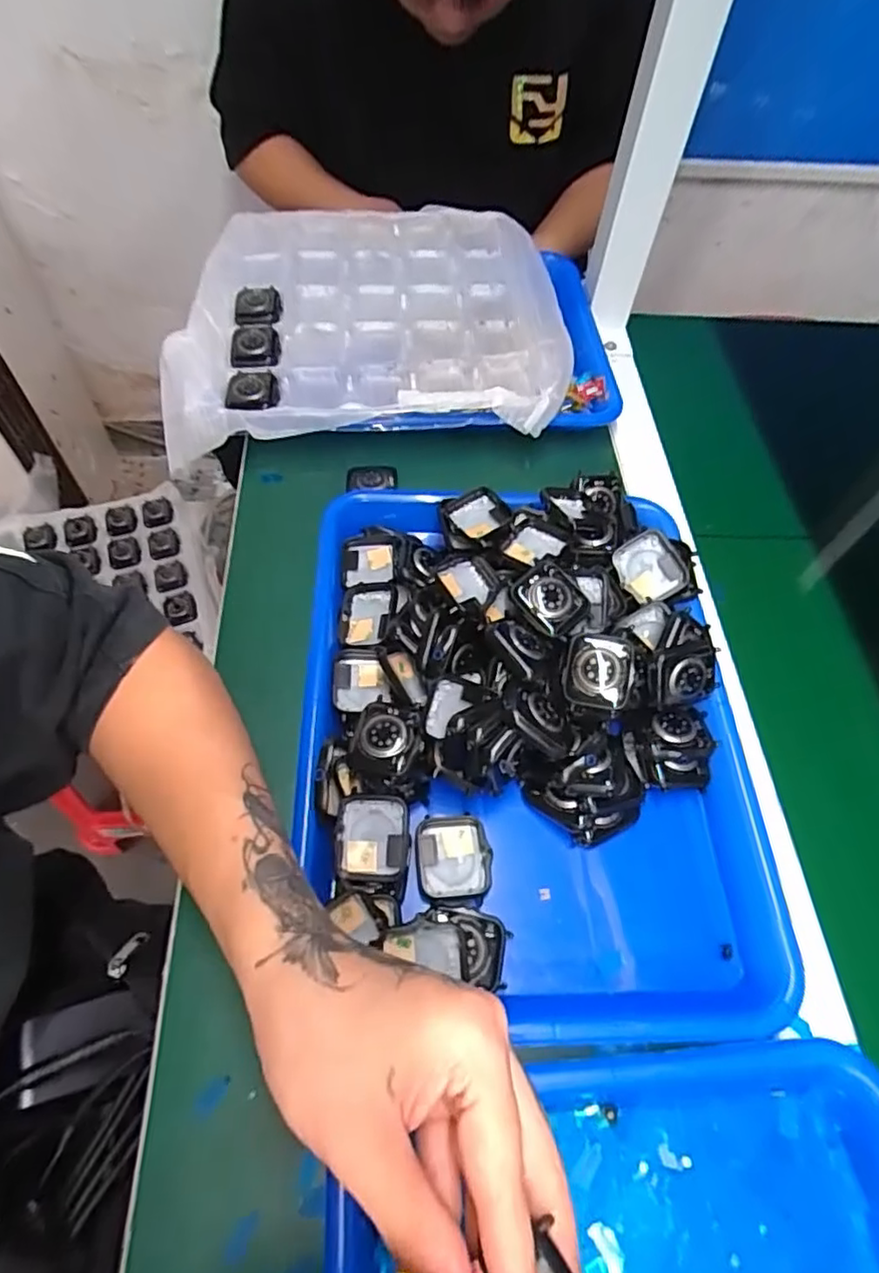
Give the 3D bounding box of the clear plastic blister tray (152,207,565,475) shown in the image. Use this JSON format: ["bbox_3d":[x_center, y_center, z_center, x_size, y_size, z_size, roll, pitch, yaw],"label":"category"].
[{"bbox_3d":[-0.058,-0.280,0.554,0.312,0.027,0.313,1,63,0],"label":"clear plastic blister tray"}]

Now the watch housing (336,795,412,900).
[{"bbox_3d":[-0.035,0.109,0.332,0.037,0.017,0.046,0,60,-2],"label":"watch housing"}]

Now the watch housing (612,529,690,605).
[{"bbox_3d":[0.133,-0.043,0.402,0.039,0.014,0.041,-33,93,4],"label":"watch housing"}]

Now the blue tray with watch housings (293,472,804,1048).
[{"bbox_3d":[0.048,0.042,0.363,0.245,0.055,0.323,-2,60,-3],"label":"blue tray with watch housings"}]

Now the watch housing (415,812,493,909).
[{"bbox_3d":[0.007,0.120,0.340,0.038,0.013,0.047,-3,60,-4],"label":"watch housing"}]

